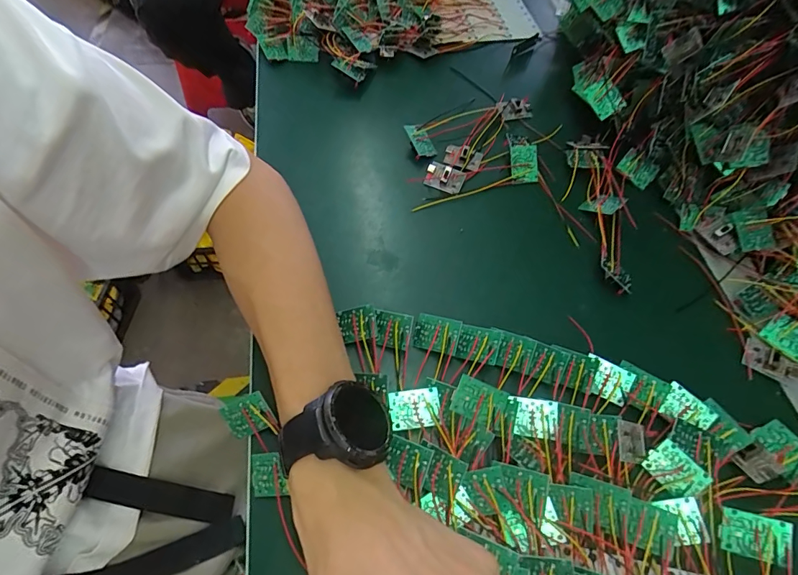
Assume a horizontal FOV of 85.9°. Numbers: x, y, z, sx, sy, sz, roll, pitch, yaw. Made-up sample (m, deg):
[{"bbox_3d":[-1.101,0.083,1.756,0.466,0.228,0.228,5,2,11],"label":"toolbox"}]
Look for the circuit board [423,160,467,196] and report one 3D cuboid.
[{"bbox_3d":[0.044,-0.107,0.414,0.037,0.008,0.031,22,61,8],"label":"circuit board"}]

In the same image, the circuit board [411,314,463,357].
[{"bbox_3d":[0.028,0.035,0.326,0.035,0.004,0.026,10,86,29],"label":"circuit board"}]

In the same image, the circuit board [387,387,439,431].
[{"bbox_3d":[0.011,0.084,0.295,0.033,0.004,0.025,-6,71,-6],"label":"circuit board"}]

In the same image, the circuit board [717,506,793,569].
[{"bbox_3d":[0.221,0.155,0.267,0.037,0.004,0.026,9,79,20],"label":"circuit board"}]

